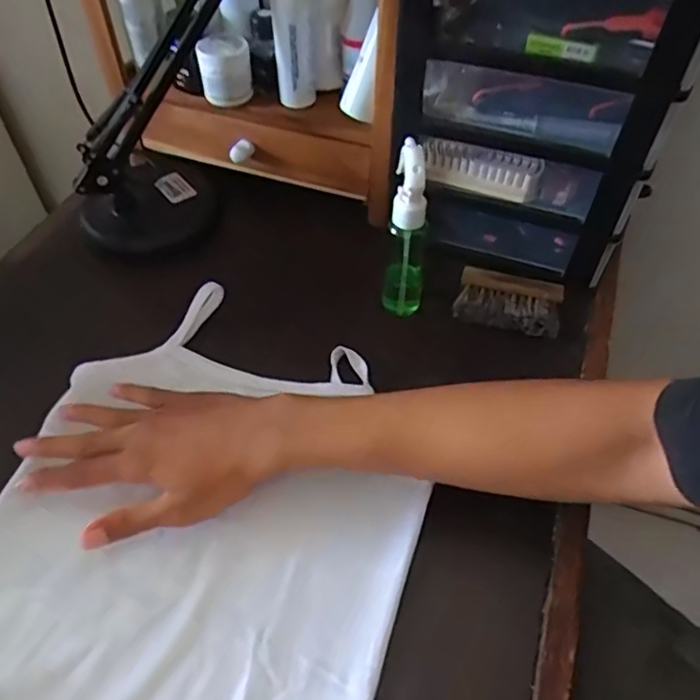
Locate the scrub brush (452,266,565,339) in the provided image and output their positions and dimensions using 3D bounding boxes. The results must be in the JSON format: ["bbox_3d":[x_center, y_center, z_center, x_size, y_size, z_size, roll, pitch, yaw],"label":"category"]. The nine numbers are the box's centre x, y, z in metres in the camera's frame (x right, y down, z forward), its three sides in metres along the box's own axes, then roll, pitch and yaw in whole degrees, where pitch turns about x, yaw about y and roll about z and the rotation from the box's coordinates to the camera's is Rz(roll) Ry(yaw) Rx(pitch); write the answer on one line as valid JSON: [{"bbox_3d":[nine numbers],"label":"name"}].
[{"bbox_3d":[0.147,-0.045,0.540,0.093,0.032,0.044,12,51,6],"label":"scrub brush"}]

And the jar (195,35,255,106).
[{"bbox_3d":[-0.123,-0.278,0.578,0.049,0.055,0.054,-9,51,-6],"label":"jar"}]

